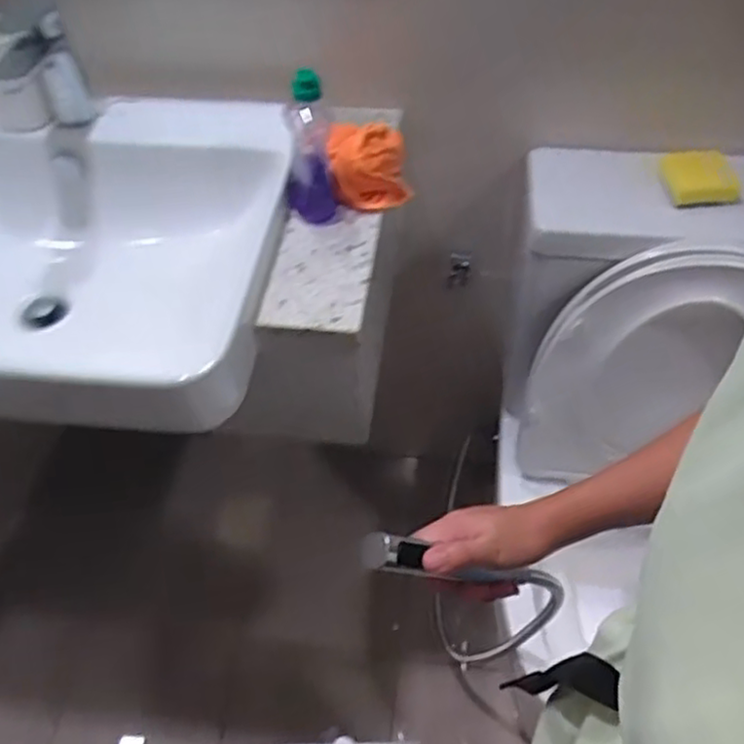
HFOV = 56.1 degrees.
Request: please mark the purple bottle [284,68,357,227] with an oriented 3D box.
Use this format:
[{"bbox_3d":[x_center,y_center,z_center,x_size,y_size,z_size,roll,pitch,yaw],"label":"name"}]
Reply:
[{"bbox_3d":[-0.063,-0.239,0.751,0.064,0.160,0.069,-11,52,-7],"label":"purple bottle"}]

